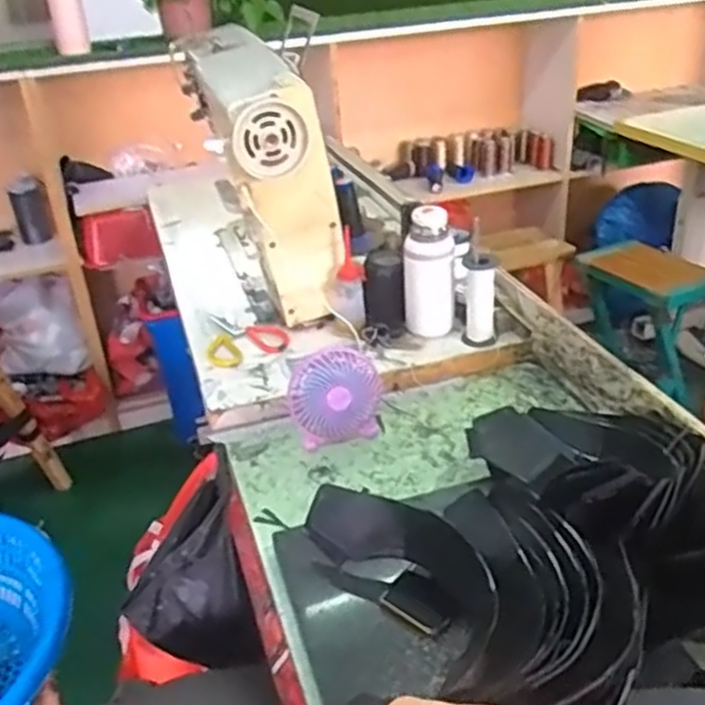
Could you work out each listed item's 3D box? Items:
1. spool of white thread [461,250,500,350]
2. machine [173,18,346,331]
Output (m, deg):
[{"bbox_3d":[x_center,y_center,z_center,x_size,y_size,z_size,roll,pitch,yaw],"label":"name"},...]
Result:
[{"bbox_3d":[0.206,-0.087,1.214,0.052,0.154,0.051,3,30,12],"label":"spool of white thread"},{"bbox_3d":[-0.173,-0.327,1.403,0.159,0.397,0.590,-12,31,-14],"label":"machine"}]

